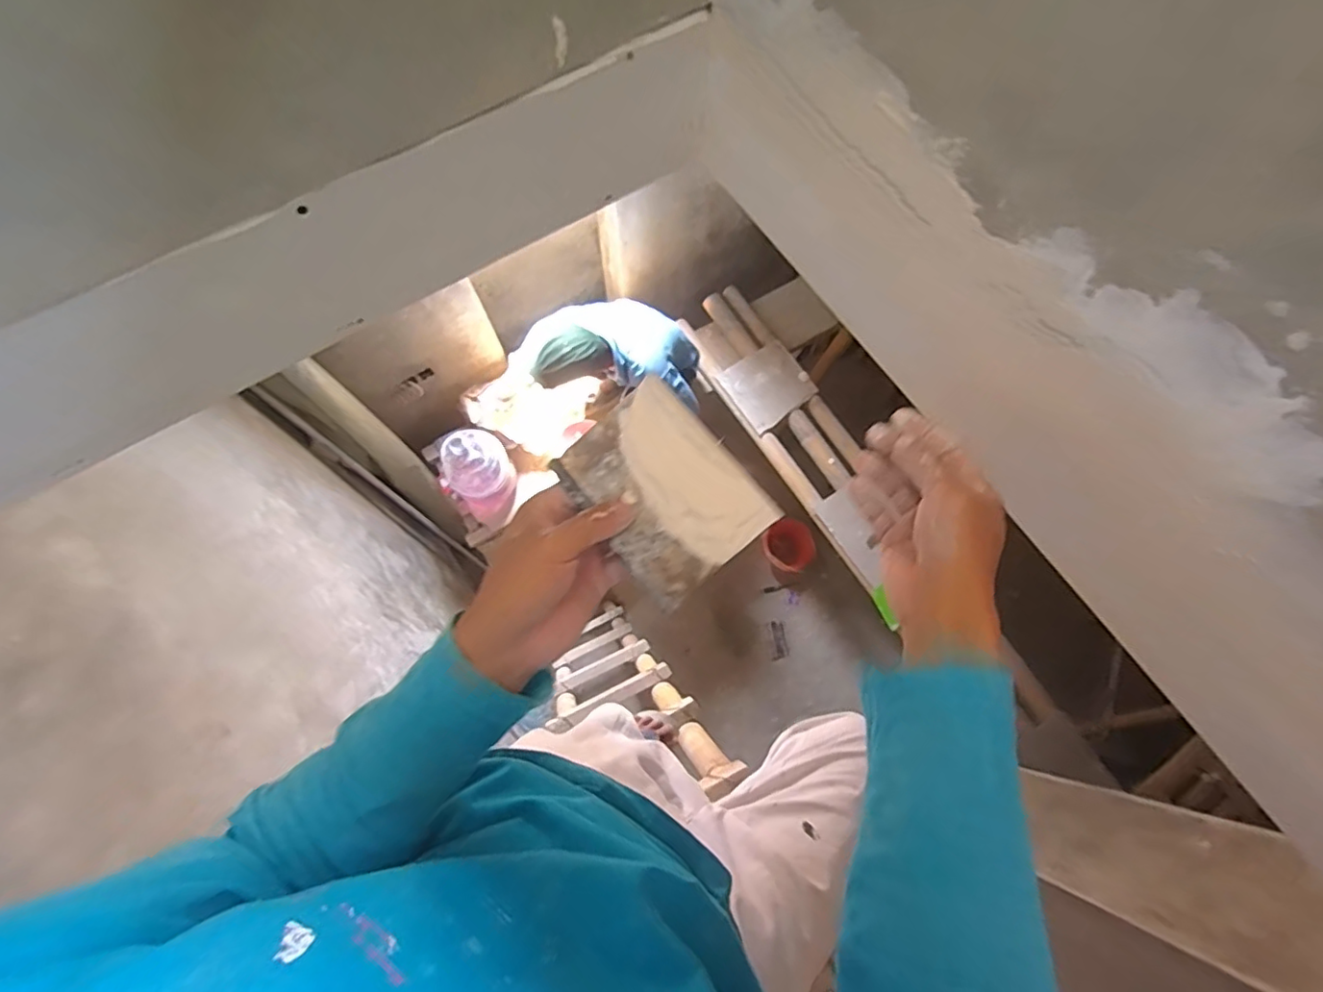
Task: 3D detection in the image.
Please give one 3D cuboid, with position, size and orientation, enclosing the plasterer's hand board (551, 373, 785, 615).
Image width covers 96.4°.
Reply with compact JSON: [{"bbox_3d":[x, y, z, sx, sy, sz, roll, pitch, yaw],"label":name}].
[{"bbox_3d":[0.000,-0.003,0.364,0.091,0.008,0.116,-42,82,7],"label":"plasterer's hand board"}]

